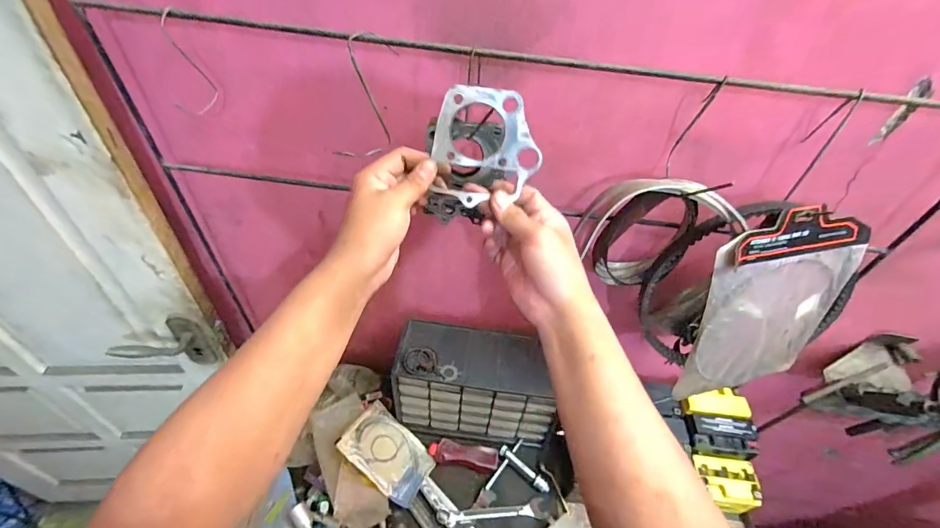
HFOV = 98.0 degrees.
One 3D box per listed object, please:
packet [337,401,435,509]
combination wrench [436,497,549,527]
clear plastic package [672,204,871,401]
[{"bbox_3d":[-0.146,0.343,0.745,0.163,0.009,0.121,43,30,3],"label":"packet"},{"bbox_3d":[0.039,0.441,0.721,0.191,0.020,0.031,0,44,-7],"label":"combination wrench"},{"bbox_3d":[0.371,0.055,0.502,0.210,0.249,0.019,-10,29,-13],"label":"clear plastic package"}]

